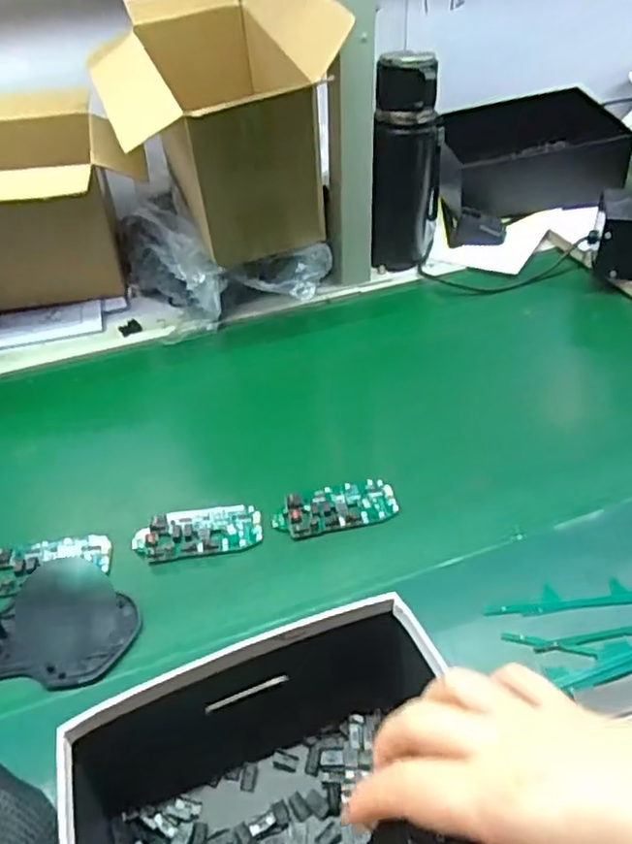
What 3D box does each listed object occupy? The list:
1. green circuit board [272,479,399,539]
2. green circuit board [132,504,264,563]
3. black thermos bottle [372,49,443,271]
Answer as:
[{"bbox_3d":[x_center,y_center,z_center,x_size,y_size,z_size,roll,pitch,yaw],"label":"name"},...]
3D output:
[{"bbox_3d":[0.015,0.067,0.544,0.098,0.012,0.045,-11,41,-10],"label":"green circuit board"},{"bbox_3d":[-0.094,0.086,0.532,0.099,0.006,0.047,-9,41,-7],"label":"green circuit board"},{"bbox_3d":[0.108,-0.297,0.792,0.078,0.239,0.067,5,41,8],"label":"black thermos bottle"}]

